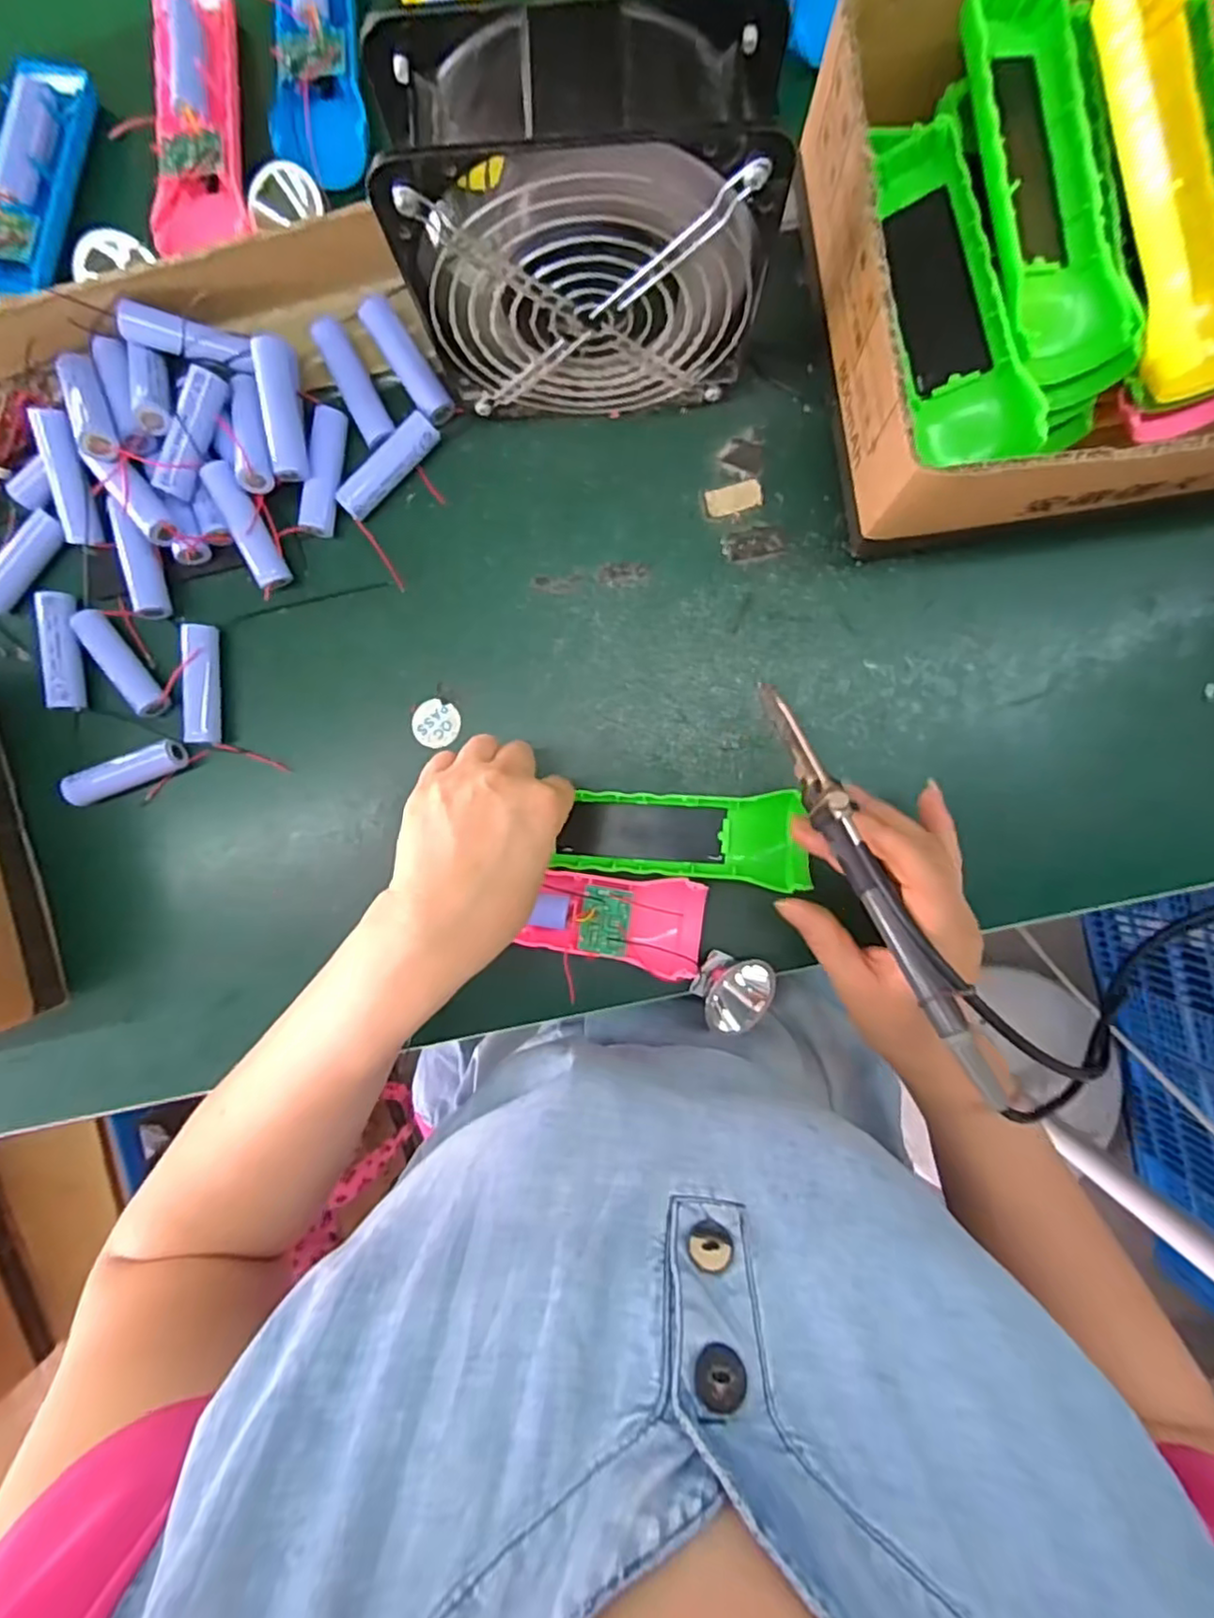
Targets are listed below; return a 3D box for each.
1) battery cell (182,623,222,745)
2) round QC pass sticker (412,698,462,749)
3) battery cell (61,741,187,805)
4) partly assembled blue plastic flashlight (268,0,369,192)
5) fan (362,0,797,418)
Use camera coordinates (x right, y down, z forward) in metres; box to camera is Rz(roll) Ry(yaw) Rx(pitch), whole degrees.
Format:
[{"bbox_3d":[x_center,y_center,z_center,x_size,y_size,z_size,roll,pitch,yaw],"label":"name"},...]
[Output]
[{"bbox_3d":[-0.229,-0.071,0.375,0.015,0.018,0.066,2,91,4],"label":"battery cell"},{"bbox_3d":[-0.097,-0.049,0.376,0.027,0.004,0.025,0,92,-1],"label":"round QC pass sticker"},{"bbox_3d":[-0.272,-0.021,0.375,0.066,0.019,0.018,-21,89,4],"label":"battery cell"},{"bbox_3d":[-0.160,-0.423,0.361,0.043,0.022,0.164,-2,91,5],"label":"partly assembled blue plastic flashlight"},{"bbox_3d":[-0.007,-0.242,0.287,0.144,0.145,0.062,-1,91,5],"label":"fan"}]

